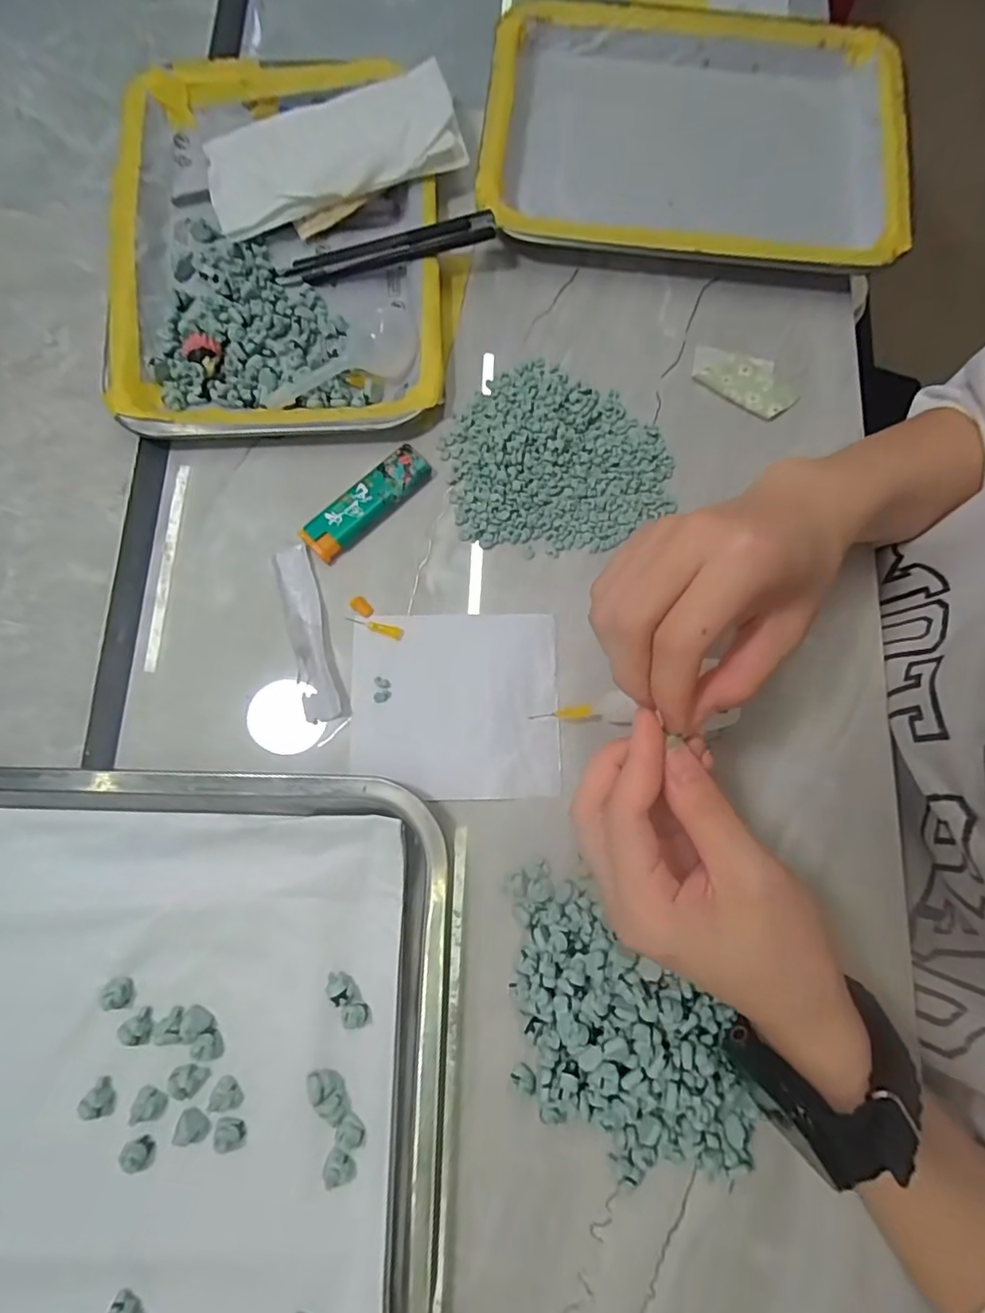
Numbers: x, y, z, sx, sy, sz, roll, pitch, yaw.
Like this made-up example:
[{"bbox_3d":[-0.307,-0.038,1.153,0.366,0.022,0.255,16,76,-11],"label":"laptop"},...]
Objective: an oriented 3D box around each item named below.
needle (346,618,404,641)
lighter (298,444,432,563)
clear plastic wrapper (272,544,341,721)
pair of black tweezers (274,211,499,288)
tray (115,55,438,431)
[{"bbox_3d":[-0.064,-0.016,0.317,0.032,0.004,0.007,17,78,2],"label":"needle"},{"bbox_3d":[-0.070,-0.085,0.328,0.079,0.010,0.024,-43,82,-9],"label":"lighter"},{"bbox_3d":[-0.100,-0.014,0.316,0.020,0.004,0.098,-15,79,-4],"label":"clear plastic wrapper"},{"bbox_3d":[-0.064,-0.237,0.344,0.131,0.010,0.016,-6,78,11],"label":"pair of black tweezers"},{"bbox_3d":[-0.127,-0.255,0.352,0.185,0.021,0.266,-3,78,-2],"label":"tray"}]

